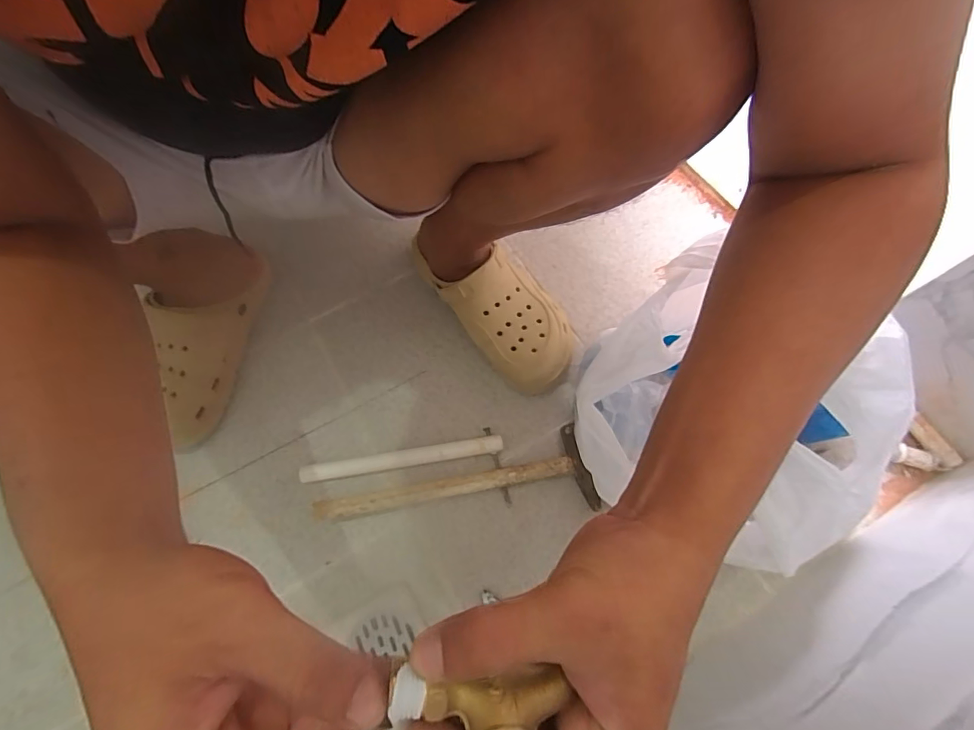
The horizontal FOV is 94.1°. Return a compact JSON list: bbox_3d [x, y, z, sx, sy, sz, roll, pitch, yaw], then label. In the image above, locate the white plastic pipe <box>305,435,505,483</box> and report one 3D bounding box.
[{"bbox_3d":[-0.100,0.112,0.539,0.233,0.026,0.021,-9,68,-2],"label":"white plastic pipe"}]

